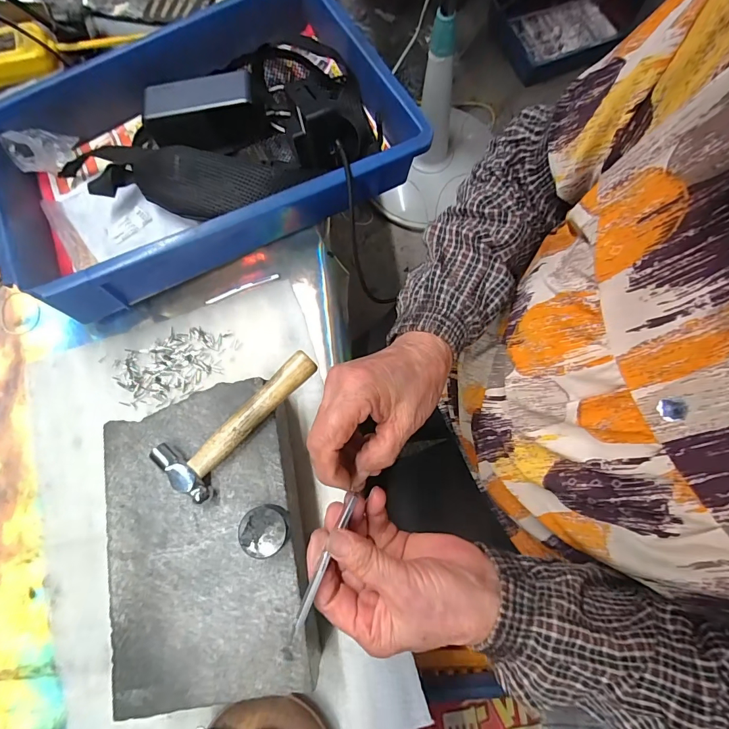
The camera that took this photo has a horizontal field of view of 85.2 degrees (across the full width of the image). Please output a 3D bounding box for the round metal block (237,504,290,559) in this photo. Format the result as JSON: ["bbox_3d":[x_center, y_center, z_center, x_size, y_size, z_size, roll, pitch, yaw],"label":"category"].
[{"bbox_3d":[-0.079,0.132,0.319,0.036,0.022,0.040,26,78,8],"label":"round metal block"}]

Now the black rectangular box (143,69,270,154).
[{"bbox_3d":[-0.186,-0.298,0.472,0.131,0.065,0.045,-7,76,0],"label":"black rectangular box"}]

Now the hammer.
[{"bbox_3d":[-0.102,0.047,0.342,0.149,0.020,0.055,-42,79,-8],"label":"hammer"}]

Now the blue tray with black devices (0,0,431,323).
[{"bbox_3d":[-0.186,-0.256,0.450,0.430,0.094,0.303,-27,77,-5],"label":"blue tray with black devices"}]

